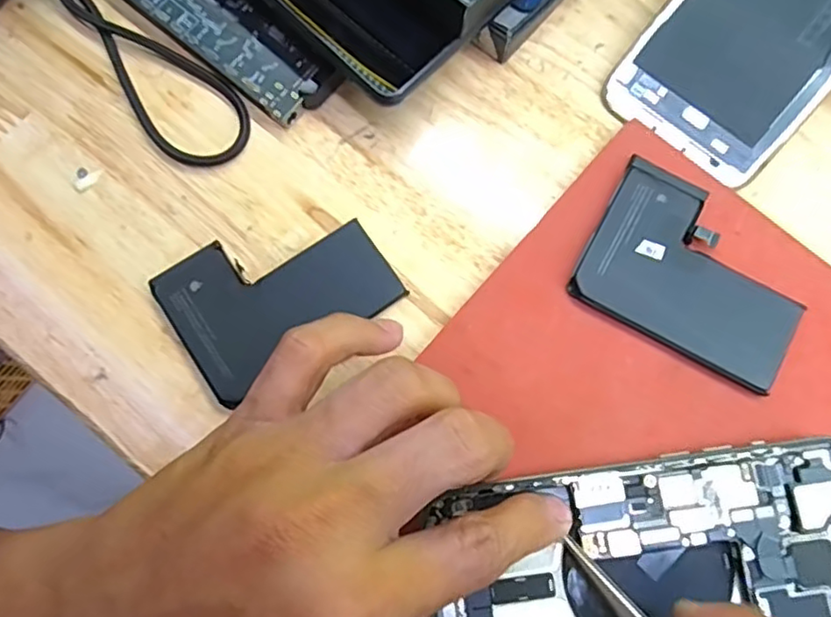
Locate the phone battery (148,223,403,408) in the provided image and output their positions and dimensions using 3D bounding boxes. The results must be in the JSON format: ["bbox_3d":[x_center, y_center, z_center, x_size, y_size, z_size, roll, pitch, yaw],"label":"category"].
[{"bbox_3d":[-0.050,-0.008,0.227,0.075,0.005,0.053,-33,81,-6],"label":"phone battery"}]

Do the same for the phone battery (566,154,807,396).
[{"bbox_3d":[0.100,-0.013,0.222,0.076,0.006,0.058,30,80,5],"label":"phone battery"}]

